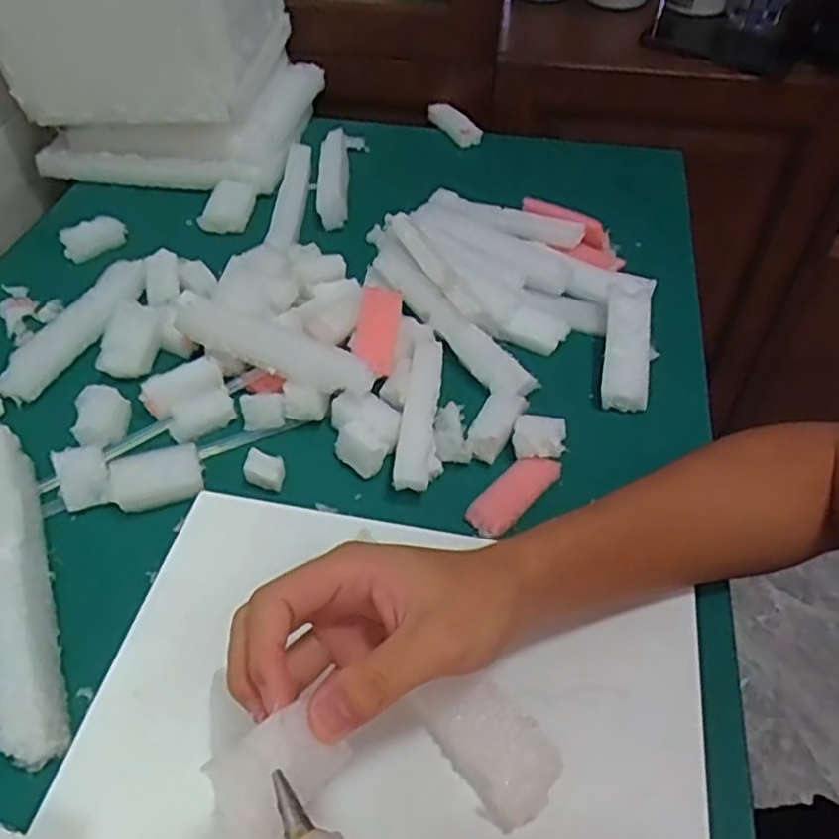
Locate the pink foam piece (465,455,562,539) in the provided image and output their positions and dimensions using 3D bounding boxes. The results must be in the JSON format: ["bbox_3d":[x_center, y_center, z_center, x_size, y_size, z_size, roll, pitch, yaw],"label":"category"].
[{"bbox_3d":[0.059,0.046,0.460,0.027,0.012,0.070,33,55,27],"label":"pink foam piece"}]

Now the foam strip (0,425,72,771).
[{"bbox_3d":[-0.216,0.086,0.388,0.031,0.039,0.190,-18,49,-17],"label":"foam strip"}]

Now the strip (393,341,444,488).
[{"bbox_3d":[0.003,-0.006,0.473,0.027,0.022,0.116,7,48,2],"label":"strip"}]

